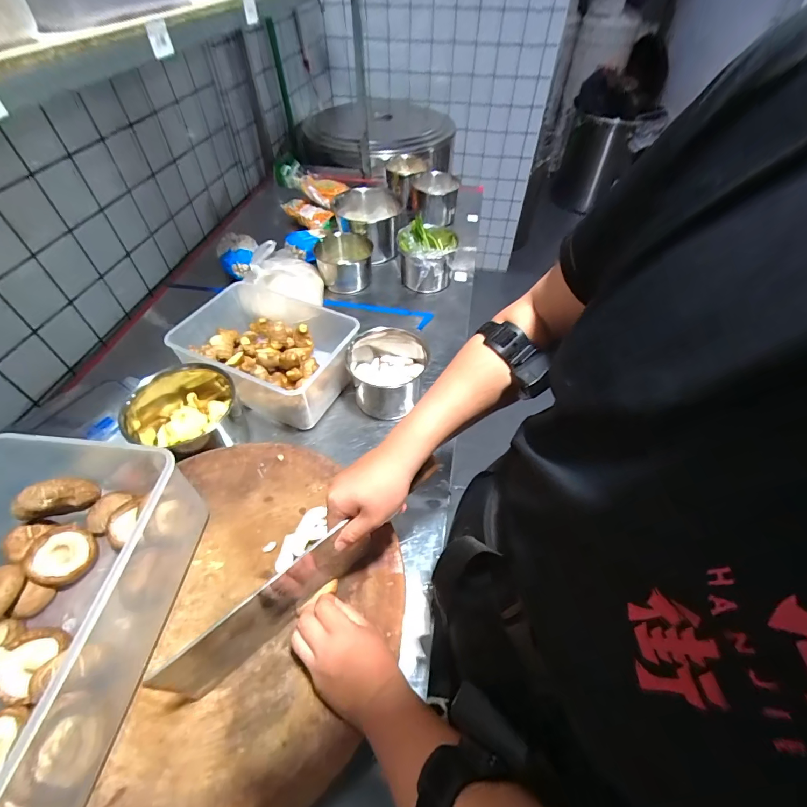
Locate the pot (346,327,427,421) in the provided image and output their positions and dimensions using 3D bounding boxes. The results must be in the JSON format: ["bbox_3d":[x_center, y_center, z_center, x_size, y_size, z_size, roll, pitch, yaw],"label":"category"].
[{"bbox_3d":[-0.033,-0.061,0.746,0.141,0.106,0.149,0,51,0],"label":"pot"}]

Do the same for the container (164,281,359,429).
[{"bbox_3d":[-0.255,-0.113,0.774,0.311,0.124,0.253,18,53,13],"label":"container"}]

